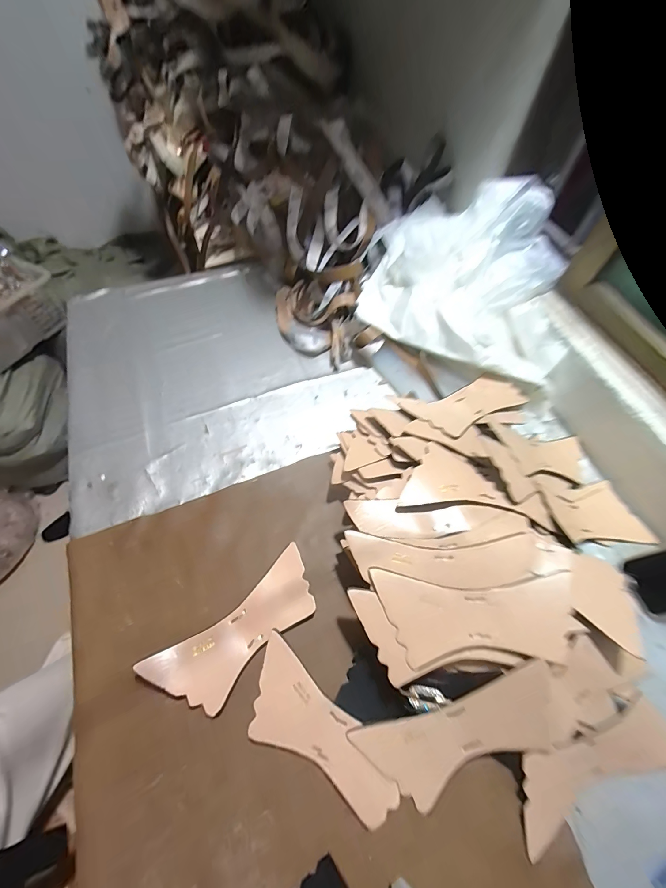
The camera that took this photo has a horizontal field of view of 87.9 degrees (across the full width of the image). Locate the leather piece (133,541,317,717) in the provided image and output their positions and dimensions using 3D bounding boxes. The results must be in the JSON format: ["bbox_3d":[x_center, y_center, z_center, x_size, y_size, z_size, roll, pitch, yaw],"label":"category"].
[{"bbox_3d":[-0.112,0.232,0.428,0.213,0.020,0.087,-36,68,-19],"label":"leather piece"}]

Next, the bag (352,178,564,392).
[{"bbox_3d":[0.256,-0.306,0.613,0.347,0.136,0.306,23,64,9],"label":"bag"}]

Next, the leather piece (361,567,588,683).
[{"bbox_3d":[0.158,0.192,0.382,0.216,0.009,0.089,-1,70,4],"label":"leather piece"}]

